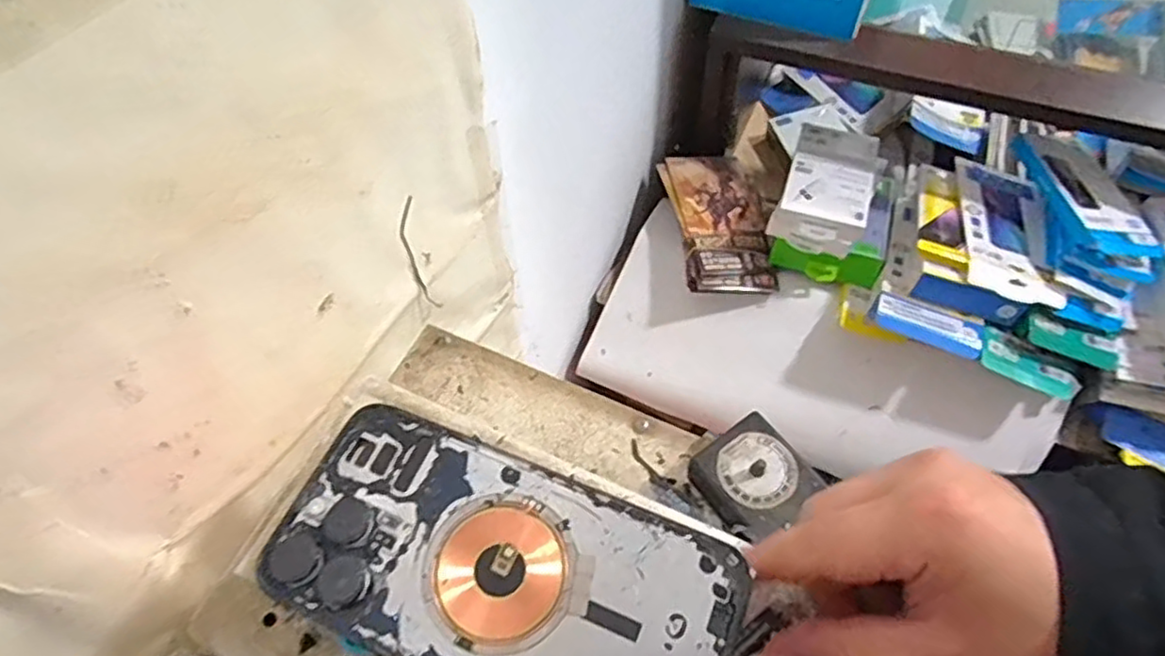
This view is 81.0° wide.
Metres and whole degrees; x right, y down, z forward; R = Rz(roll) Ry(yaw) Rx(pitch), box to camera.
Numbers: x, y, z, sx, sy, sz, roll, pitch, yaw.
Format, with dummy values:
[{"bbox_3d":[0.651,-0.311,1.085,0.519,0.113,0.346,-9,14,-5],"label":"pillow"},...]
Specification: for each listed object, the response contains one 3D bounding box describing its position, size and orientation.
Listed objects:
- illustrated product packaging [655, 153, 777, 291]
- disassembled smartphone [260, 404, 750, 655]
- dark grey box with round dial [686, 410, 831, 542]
[{"bbox_3d":[0.201,-0.153,0.971,0.141,0.053,0.219,-9,57,-3],"label":"illustrated product packaging"},{"bbox_3d":[-0.029,0.083,0.234,0.157,0.004,0.076,20,60,14],"label":"disassembled smartphone"},{"bbox_3d":[0.091,0.083,0.367,0.052,0.035,0.053,-29,60,-16],"label":"dark grey box with round dial"}]

